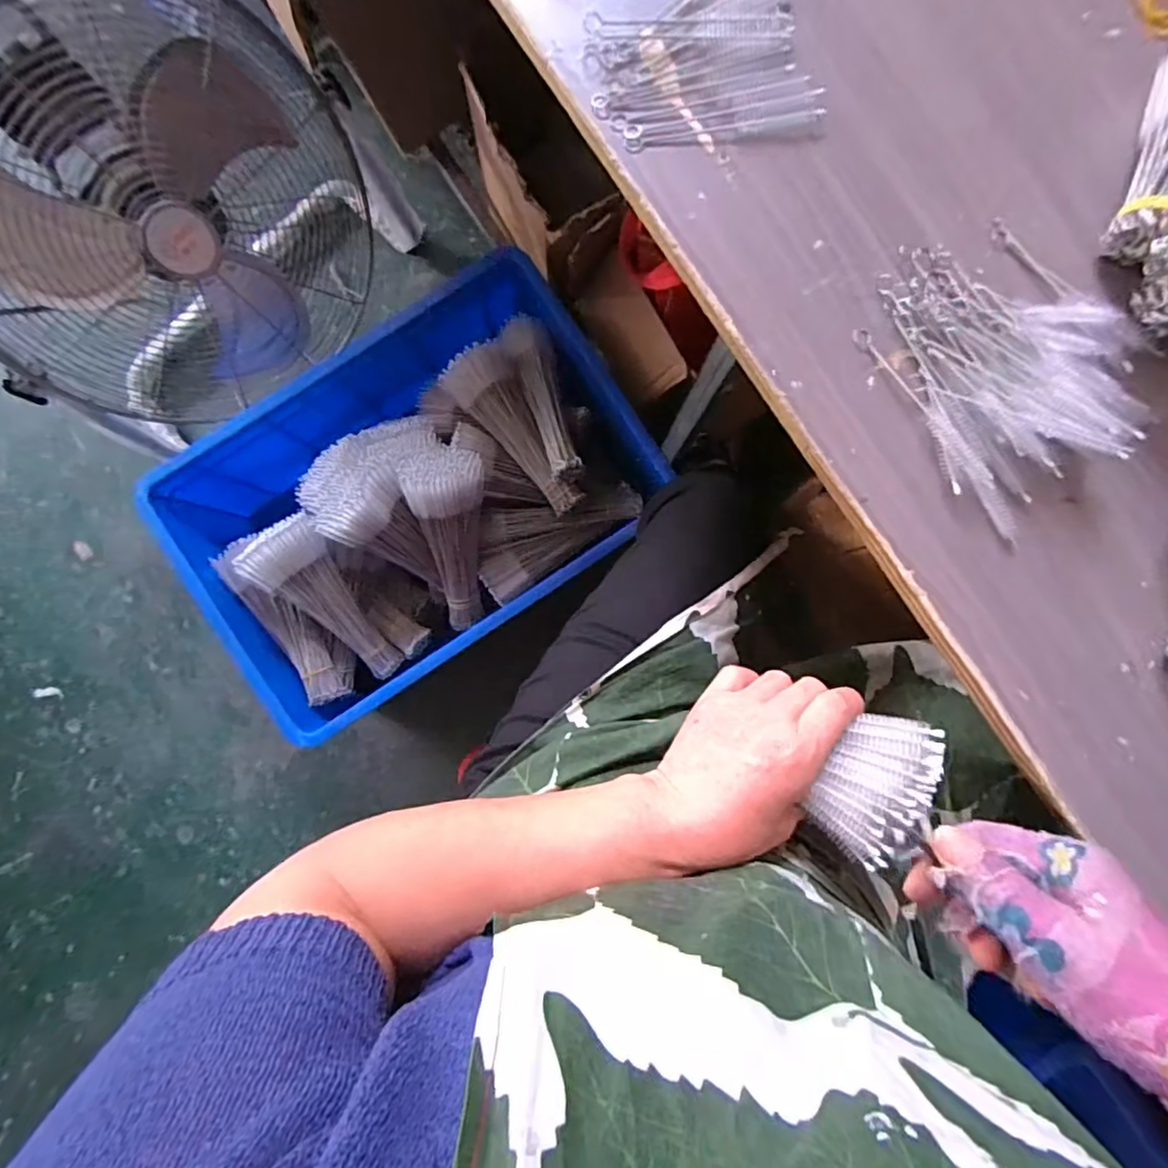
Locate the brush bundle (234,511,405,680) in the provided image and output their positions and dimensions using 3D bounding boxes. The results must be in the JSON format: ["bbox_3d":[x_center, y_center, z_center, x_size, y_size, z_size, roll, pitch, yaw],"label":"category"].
[{"bbox_3d":[-0.344,0.028,0.822,0.111,0.051,0.247,-32,121,0],"label":"brush bundle"}]

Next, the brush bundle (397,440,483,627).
[{"bbox_3d":[-0.167,-0.050,0.800,0.089,0.084,0.245,-3,125,1],"label":"brush bundle"}]

